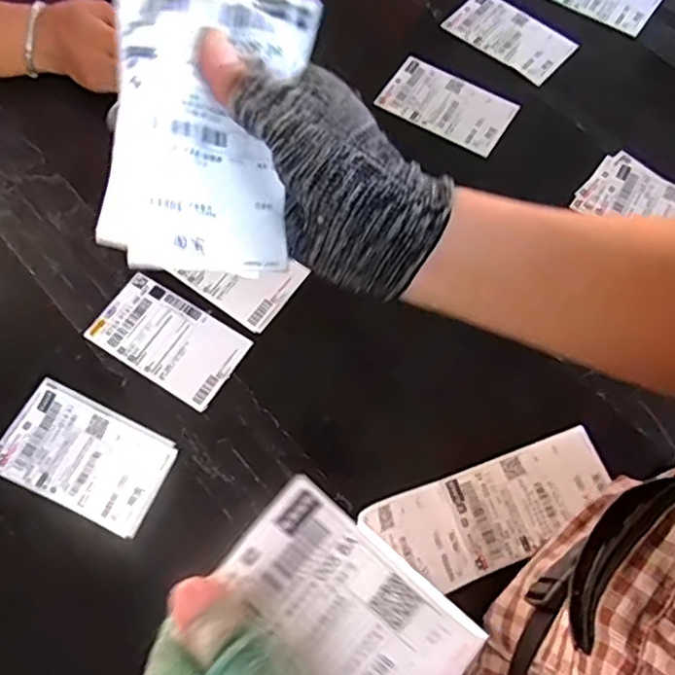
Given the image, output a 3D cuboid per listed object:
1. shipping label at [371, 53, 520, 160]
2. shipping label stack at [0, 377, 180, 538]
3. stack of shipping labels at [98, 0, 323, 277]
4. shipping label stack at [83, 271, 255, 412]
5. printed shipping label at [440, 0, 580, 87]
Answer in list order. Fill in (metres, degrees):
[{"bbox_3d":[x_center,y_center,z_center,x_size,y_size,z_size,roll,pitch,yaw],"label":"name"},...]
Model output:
[{"bbox_3d":[0.122,-0.258,0.715,0.136,0.010,0.089,28,67,11],"label":"shipping label"},{"bbox_3d":[-0.215,0.099,0.553,0.144,0.004,0.086,24,67,9],"label":"shipping label stack"},{"bbox_3d":[-0.055,-0.096,0.282,0.080,0.027,0.132,6,87,-36],"label":"stack of shipping labels"},{"bbox_3d":[-0.157,0.001,0.603,0.138,0.006,0.080,30,68,11],"label":"shipping label stack"},{"bbox_3d":[0.202,-0.355,0.761,0.140,0.009,0.092,38,69,13],"label":"printed shipping label"}]

